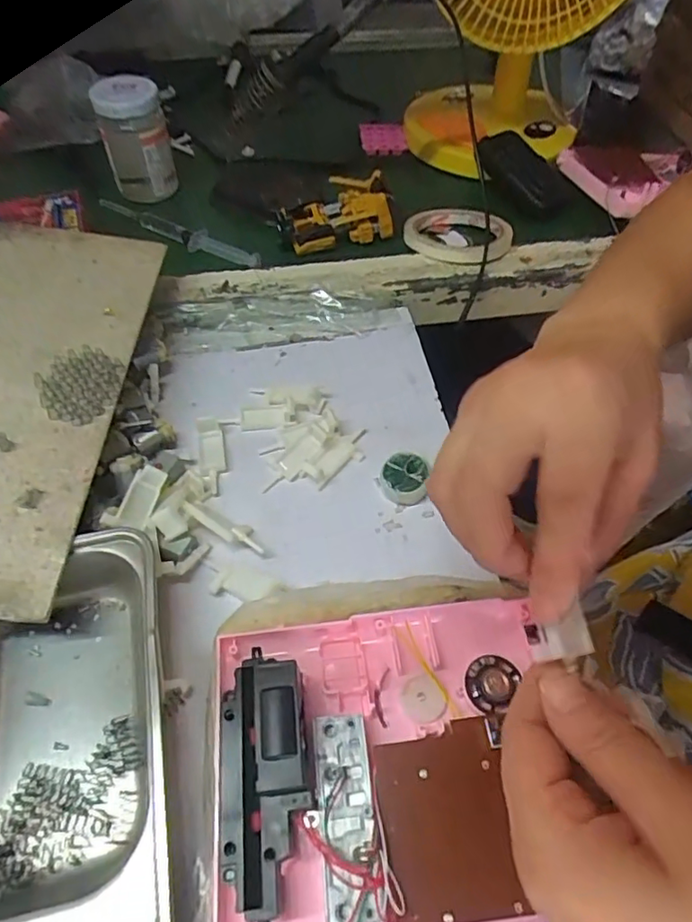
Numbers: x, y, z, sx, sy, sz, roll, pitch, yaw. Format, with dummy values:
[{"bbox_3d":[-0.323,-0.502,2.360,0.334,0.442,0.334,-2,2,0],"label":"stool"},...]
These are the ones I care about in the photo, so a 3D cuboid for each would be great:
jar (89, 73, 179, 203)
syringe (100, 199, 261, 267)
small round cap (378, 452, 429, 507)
[{"bbox_3d":[-0.205,-0.314,0.555,0.061,0.094,0.059,-13,55,-10],"label":"jar"},{"bbox_3d":[-0.153,-0.214,0.534,0.179,0.020,0.024,27,58,18],"label":"syringe"},{"bbox_3d":[0.038,0.012,0.379,0.030,0.017,0.032,0,54,-1],"label":"small round cap"}]

